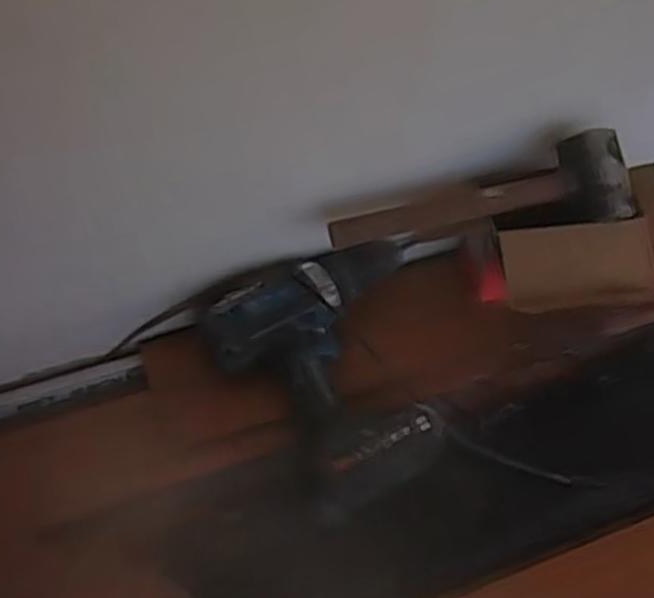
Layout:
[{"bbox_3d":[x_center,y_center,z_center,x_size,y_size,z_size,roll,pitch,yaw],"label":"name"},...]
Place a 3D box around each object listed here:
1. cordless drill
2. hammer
[{"bbox_3d":[0.020,0.056,0.675,0.181,0.069,0.200,-25,57,-22],"label":"cordless drill"},{"bbox_3d":[0.130,-0.092,0.672,0.259,0.046,0.076,-7,52,-9],"label":"hammer"}]

